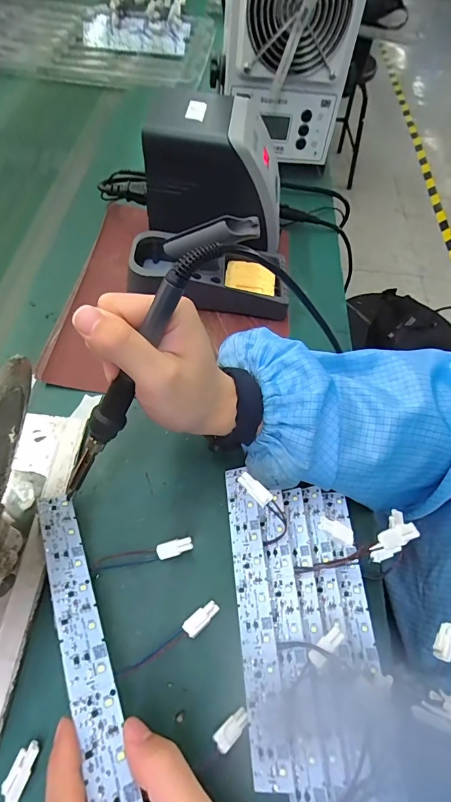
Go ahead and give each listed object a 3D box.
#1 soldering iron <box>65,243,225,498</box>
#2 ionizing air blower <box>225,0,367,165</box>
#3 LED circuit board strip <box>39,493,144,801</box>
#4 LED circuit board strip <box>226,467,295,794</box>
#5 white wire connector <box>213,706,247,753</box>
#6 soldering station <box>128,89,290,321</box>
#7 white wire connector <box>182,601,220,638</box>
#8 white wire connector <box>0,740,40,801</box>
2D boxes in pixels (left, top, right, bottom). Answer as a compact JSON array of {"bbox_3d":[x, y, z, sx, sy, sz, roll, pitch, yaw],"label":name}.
[{"bbox_3d":[-0.061,-0.011,0.242,0.021,0.195,0.024,47,31,22],"label":"soldering iron"},{"bbox_3d":[0.077,-0.426,0.476,0.153,0.233,0.085,11,59,3],"label":"ionizing air blower"},{"bbox_3d":[-0.087,0.136,0.229,0.025,0.004,0.188,0,42,-36],"label":"LED circuit board strip"},{"bbox_3d":[0.021,0.140,0.268,0.025,0.009,0.187,-14,59,14],"label":"LED circuit board strip"},{"bbox_3d":[0.004,0.197,0.233,0.026,0.005,0.010,-14,56,-47],"label":"white wire connector"},{"bbox_3d":[-0.011,-0.207,0.409,0.160,0.121,0.195,3,58,-2],"label":"soldering station"},{"bbox_3d":[-0.016,0.148,0.264,0.026,0.007,0.011,-37,68,-23],"label":"white wire connector"},{"bbox_3d":[-0.113,0.207,0.217,0.011,0.014,0.026,20,59,8],"label":"white wire connector"}]

